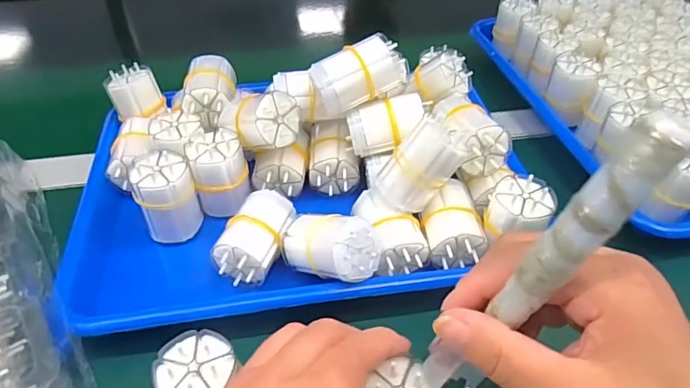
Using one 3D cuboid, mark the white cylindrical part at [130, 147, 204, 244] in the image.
[{"bbox_3d":[-0.124,0.002,0.354,0.037,0.058,0.034,-15,46,-15],"label":"white cylindrical part"}]

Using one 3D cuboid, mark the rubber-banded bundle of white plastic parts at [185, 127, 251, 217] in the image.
[{"bbox_3d":[-0.091,-0.015,0.370,0.038,0.055,0.032,-11,45,-11],"label":"rubber-banded bundle of white plastic parts"}]

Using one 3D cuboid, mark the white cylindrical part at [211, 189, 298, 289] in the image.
[{"bbox_3d":[-0.060,0.028,0.342,0.035,0.030,0.065,13,45,13],"label":"white cylindrical part"}]

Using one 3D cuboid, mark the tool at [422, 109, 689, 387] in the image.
[{"bbox_3d":[0.071,0.032,0.186,0.016,0.149,0.018,8,40,-24],"label":"tool"}]

